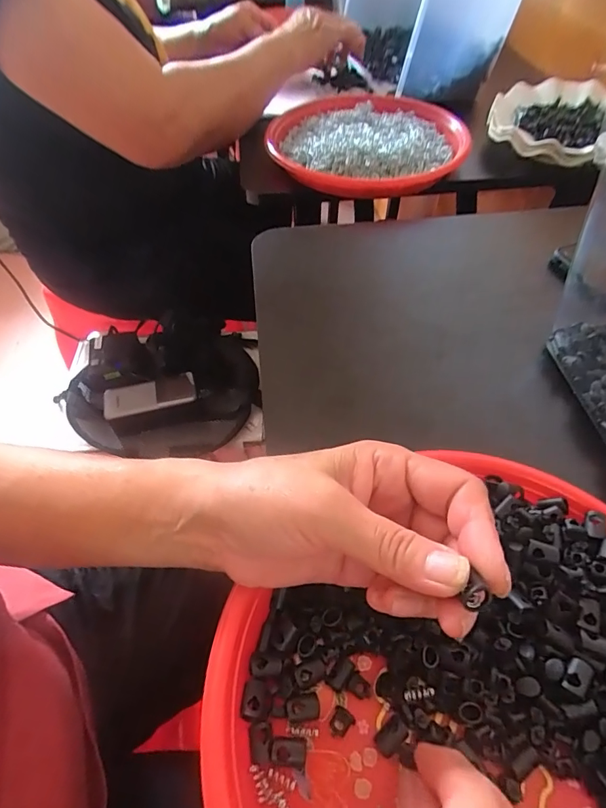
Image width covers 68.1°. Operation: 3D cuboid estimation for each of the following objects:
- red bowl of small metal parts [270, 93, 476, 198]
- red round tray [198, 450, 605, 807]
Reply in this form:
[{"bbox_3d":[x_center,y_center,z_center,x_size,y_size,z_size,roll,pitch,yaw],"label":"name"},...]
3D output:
[{"bbox_3d":[0.075,-0.316,0.547,0.224,0.036,0.220,-1,52,1],"label":"red bowl of small metal parts"},{"bbox_3d":[0.084,0.125,0.205,0.235,0.028,0.219,-2,51,2],"label":"red round tray"}]

